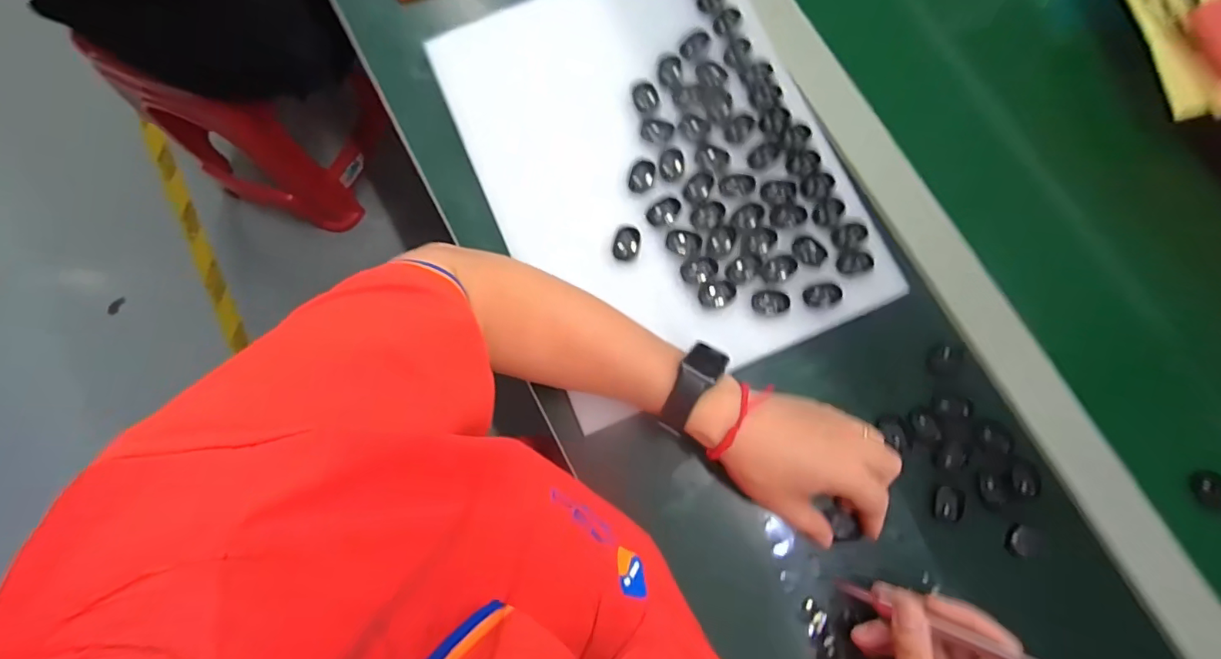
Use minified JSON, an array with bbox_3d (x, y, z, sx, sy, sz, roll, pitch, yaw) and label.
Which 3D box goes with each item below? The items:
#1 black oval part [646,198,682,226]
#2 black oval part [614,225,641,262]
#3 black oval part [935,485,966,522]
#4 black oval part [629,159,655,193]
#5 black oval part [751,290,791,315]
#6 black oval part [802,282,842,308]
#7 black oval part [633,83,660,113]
[{"bbox_3d":[0.040,-0.088,0.400,0.026,0.004,0.018,-25,80,-5],"label":"black oval part"},{"bbox_3d":[0.013,-0.064,0.399,0.020,0.006,0.027,12,79,2],"label":"black oval part"},{"bbox_3d":[0.235,0.121,0.368,0.018,0.005,0.023,8,79,1],"label":"black oval part"},{"bbox_3d":[0.024,-0.116,0.406,0.018,0.006,0.025,13,79,2],"label":"black oval part"},{"bbox_3d":[0.117,-0.020,0.386,0.027,0.004,0.018,-2,79,-1],"label":"black oval part"},{"bbox_3d":[0.153,-0.025,0.386,0.027,0.004,0.017,-6,79,-1],"label":"black oval part"},{"bbox_3d":[0.028,-0.183,0.419,0.020,0.006,0.025,-1,79,0],"label":"black oval part"}]

